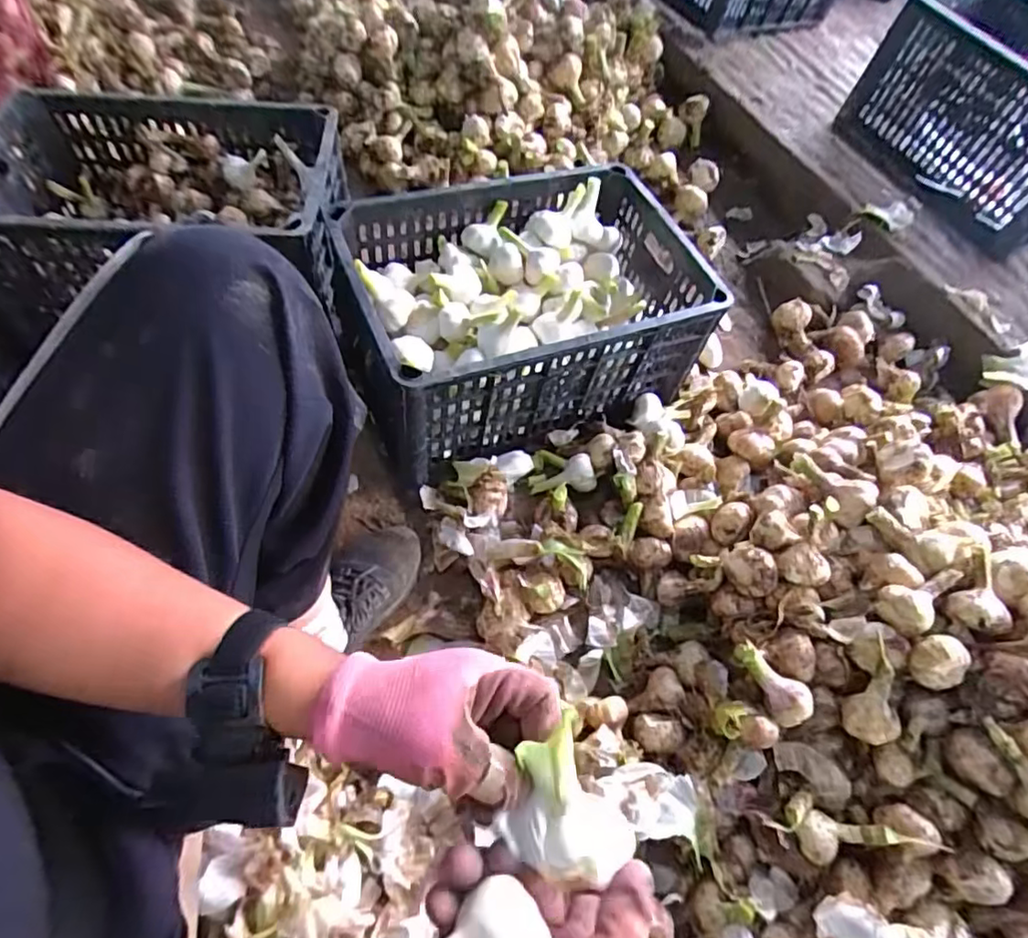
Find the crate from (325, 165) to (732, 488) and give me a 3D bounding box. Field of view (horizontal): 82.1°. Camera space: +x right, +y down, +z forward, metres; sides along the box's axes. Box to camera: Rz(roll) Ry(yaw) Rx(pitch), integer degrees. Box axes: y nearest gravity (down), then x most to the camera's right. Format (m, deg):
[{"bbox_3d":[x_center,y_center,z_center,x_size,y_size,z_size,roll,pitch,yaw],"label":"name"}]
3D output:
[{"bbox_3d":[0.022,-0.211,0.793,0.446,0.218,0.296,-16,65,-15],"label":"crate"}]

